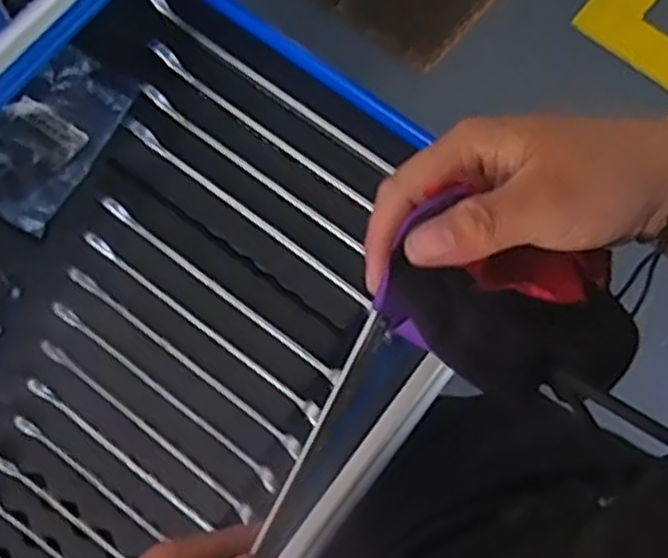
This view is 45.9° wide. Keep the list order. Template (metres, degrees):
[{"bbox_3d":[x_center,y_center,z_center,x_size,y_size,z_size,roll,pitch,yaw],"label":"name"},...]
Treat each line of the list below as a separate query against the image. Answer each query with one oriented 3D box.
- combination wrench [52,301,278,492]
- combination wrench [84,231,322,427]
[{"bbox_3d":[-0.115,0.077,0.533,0.195,0.017,0.009,37,75,9],"label":"combination wrench"},{"bbox_3d":[-0.092,0.031,0.547,0.206,0.018,0.010,37,75,9],"label":"combination wrench"}]

